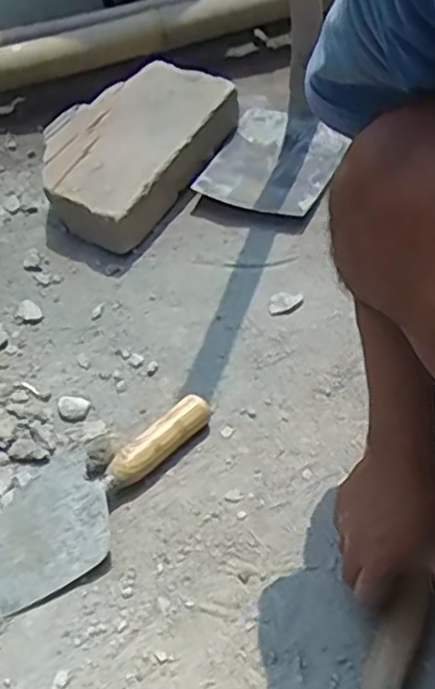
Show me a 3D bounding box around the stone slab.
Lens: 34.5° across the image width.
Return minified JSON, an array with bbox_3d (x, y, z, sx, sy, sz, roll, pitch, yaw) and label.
[{"bbox_3d":[-0.124,-0.277,0.973,0.193,0.077,0.299,28,61,17],"label":"stone slab"}]

